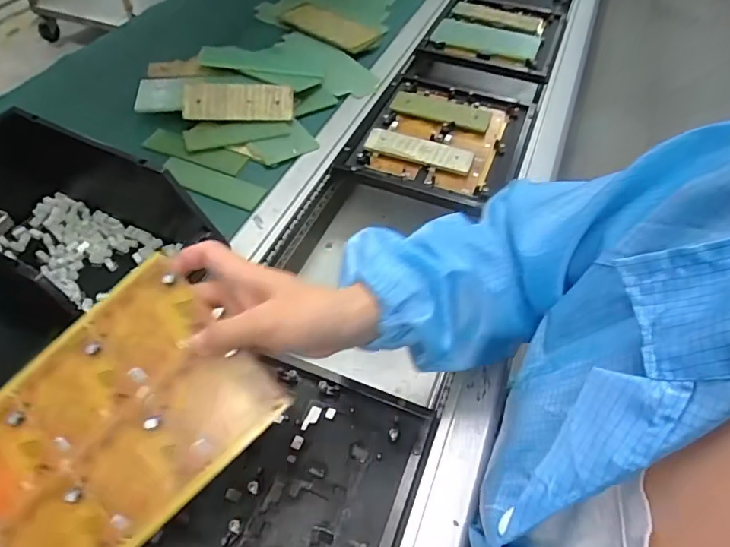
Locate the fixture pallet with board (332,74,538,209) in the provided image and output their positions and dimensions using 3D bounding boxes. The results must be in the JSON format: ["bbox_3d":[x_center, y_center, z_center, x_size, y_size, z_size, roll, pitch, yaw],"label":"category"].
[{"bbox_3d":[0.112,-0.202,0.709,0.229,0.022,0.254,20,53,13],"label":"fixture pallet with board"}]

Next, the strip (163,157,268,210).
[{"bbox_3d":[-0.195,-0.116,0.627,0.132,0.008,0.043,20,58,5],"label":"strip"}]

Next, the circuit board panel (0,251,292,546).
[{"bbox_3d":[-0.177,0.108,0.334,0.212,0.006,0.145,-43,85,-2],"label":"circuit board panel"}]

